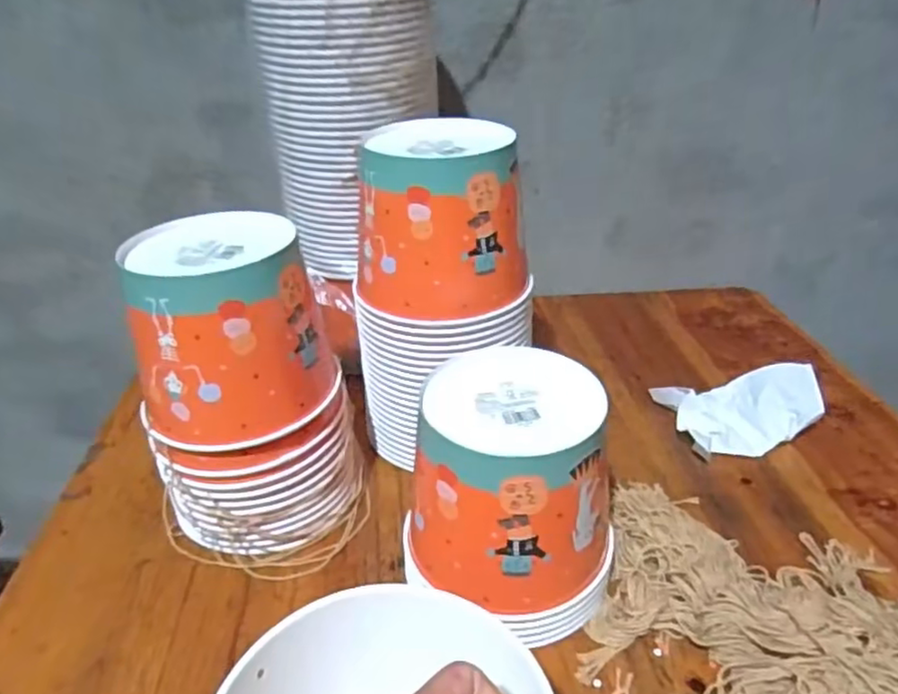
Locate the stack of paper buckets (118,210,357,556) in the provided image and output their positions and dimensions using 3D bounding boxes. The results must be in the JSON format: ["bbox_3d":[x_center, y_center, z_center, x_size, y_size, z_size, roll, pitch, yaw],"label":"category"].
[{"bbox_3d":[-0.168,0.034,0.549,0.155,0.249,0.143,-8,32,-10],"label":"stack of paper buckets"}]

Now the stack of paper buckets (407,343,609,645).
[{"bbox_3d":[0.048,0.110,0.495,0.150,0.164,0.145,6,32,10],"label":"stack of paper buckets"}]

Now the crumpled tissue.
[{"bbox_3d":[0.300,0.058,0.672,0.145,0.056,0.100,-5,31,-5],"label":"crumpled tissue"}]

